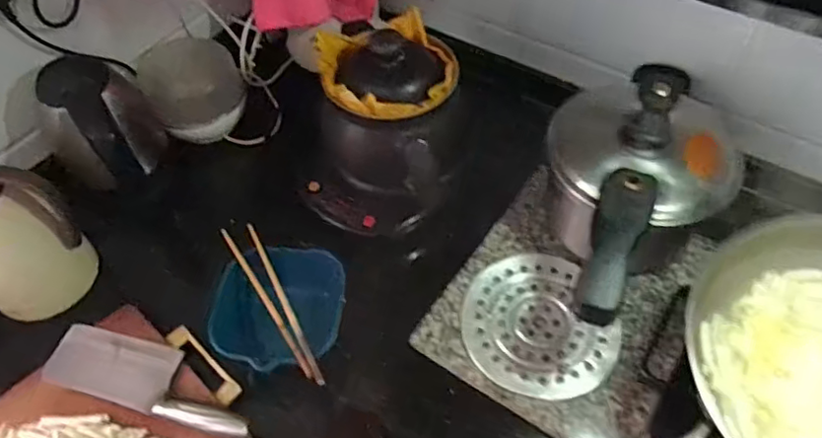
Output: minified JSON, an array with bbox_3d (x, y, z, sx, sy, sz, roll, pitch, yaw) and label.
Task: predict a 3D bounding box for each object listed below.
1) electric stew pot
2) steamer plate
[{"bbox_3d":[-0.035,-0.131,0.786,0.177,0.227,0.210,16,56,14],"label":"electric stew pot"},{"bbox_3d":[0.158,0.126,0.720,0.180,0.011,0.179,-1,54,1],"label":"steamer plate"}]

